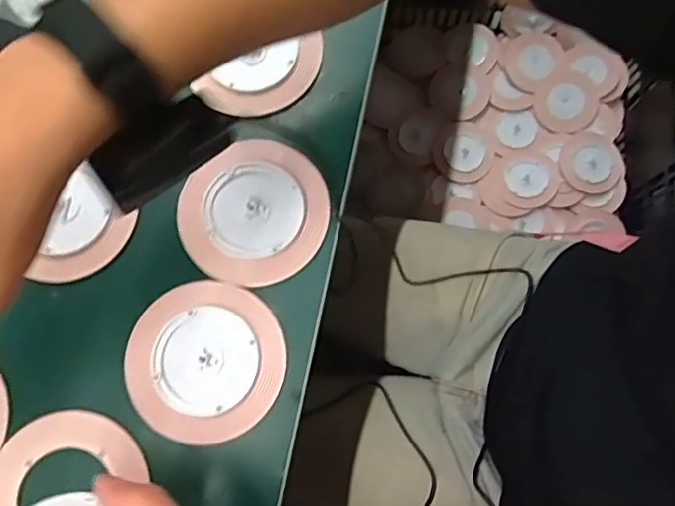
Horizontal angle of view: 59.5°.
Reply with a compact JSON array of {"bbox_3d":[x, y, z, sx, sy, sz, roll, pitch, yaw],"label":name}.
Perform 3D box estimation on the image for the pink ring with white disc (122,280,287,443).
[{"bbox_3d":[-0.087,0.069,0.383,0.100,0.004,0.097,0,77,1],"label":"pink ring with white disc"}]

